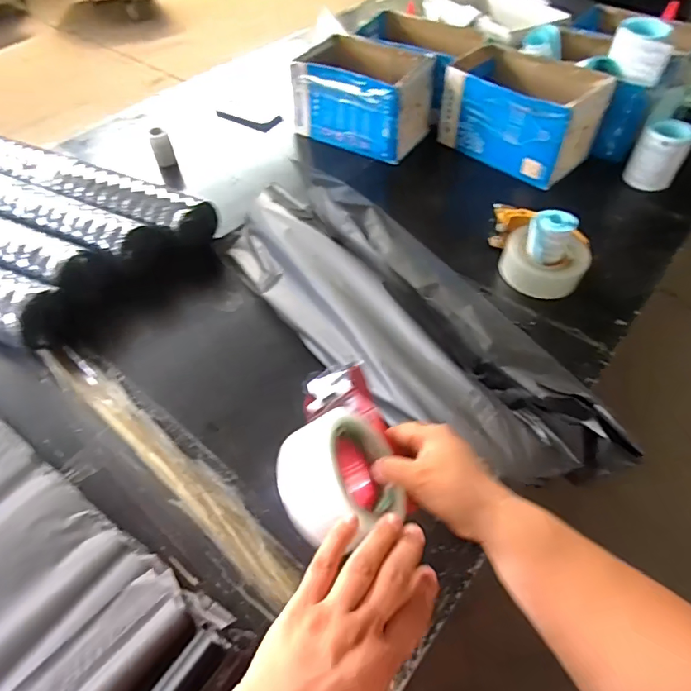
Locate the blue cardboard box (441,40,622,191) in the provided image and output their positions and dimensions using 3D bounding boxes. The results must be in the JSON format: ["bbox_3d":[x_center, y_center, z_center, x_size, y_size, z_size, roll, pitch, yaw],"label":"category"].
[{"bbox_3d":[0.345,-0.475,0.973,0.164,0.151,0.299,-38,60,-25],"label":"blue cardboard box"}]

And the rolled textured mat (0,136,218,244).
[{"bbox_3d":[-0.499,-0.304,0.899,0.582,0.084,0.127,21,55,17],"label":"rolled textured mat"}]

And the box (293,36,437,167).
[{"bbox_3d":[0.035,-0.544,1.032,0.276,0.147,0.181,26,57,20],"label":"box"}]

